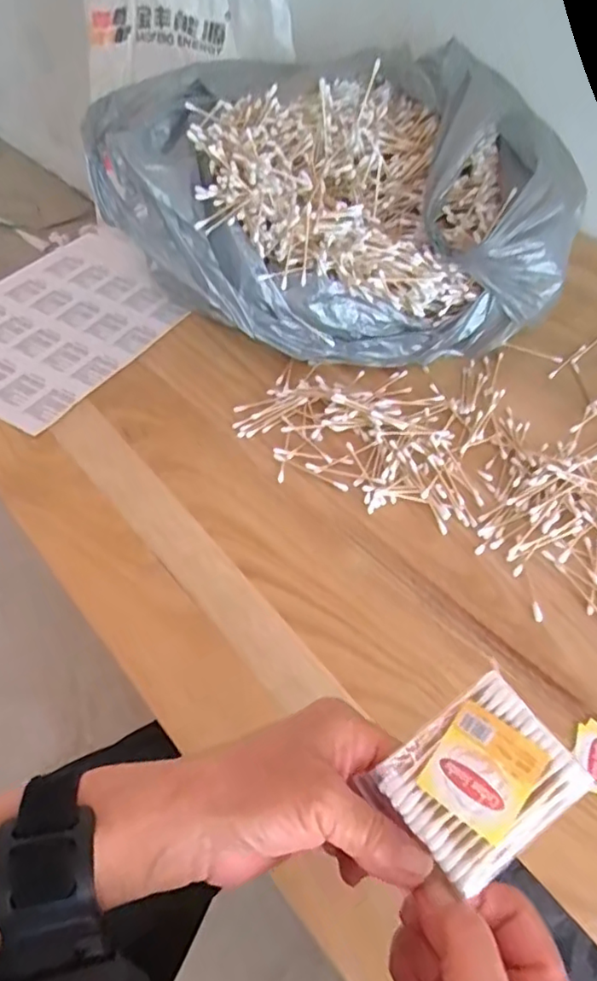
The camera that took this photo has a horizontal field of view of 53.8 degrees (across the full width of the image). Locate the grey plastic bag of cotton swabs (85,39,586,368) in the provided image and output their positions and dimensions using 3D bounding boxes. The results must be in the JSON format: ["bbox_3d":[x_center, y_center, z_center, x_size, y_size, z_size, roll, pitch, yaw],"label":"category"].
[{"bbox_3d":[0.042,-0.305,0.616,0.443,0.184,0.307,-1,54,-2],"label":"grey plastic bag of cotton swabs"}]

